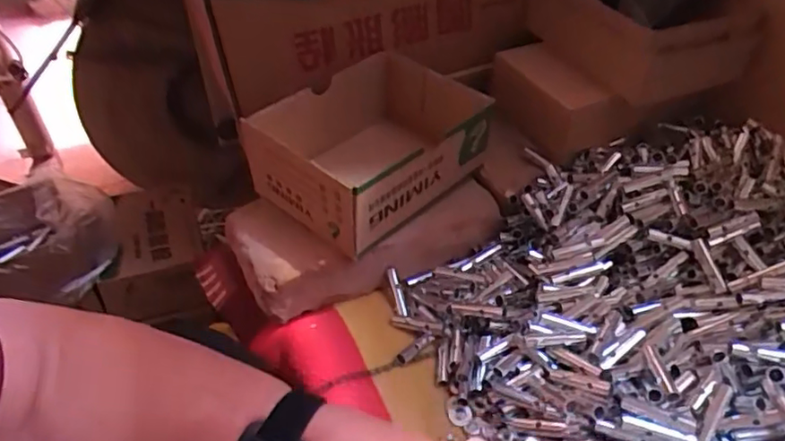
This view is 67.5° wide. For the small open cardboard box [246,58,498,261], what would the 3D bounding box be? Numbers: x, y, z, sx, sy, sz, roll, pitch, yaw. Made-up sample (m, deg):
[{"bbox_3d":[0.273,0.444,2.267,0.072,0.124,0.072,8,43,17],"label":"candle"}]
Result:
[{"bbox_3d":[-0.013,-0.069,0.537,0.140,0.093,0.201,31,51,32],"label":"small open cardboard box"}]

